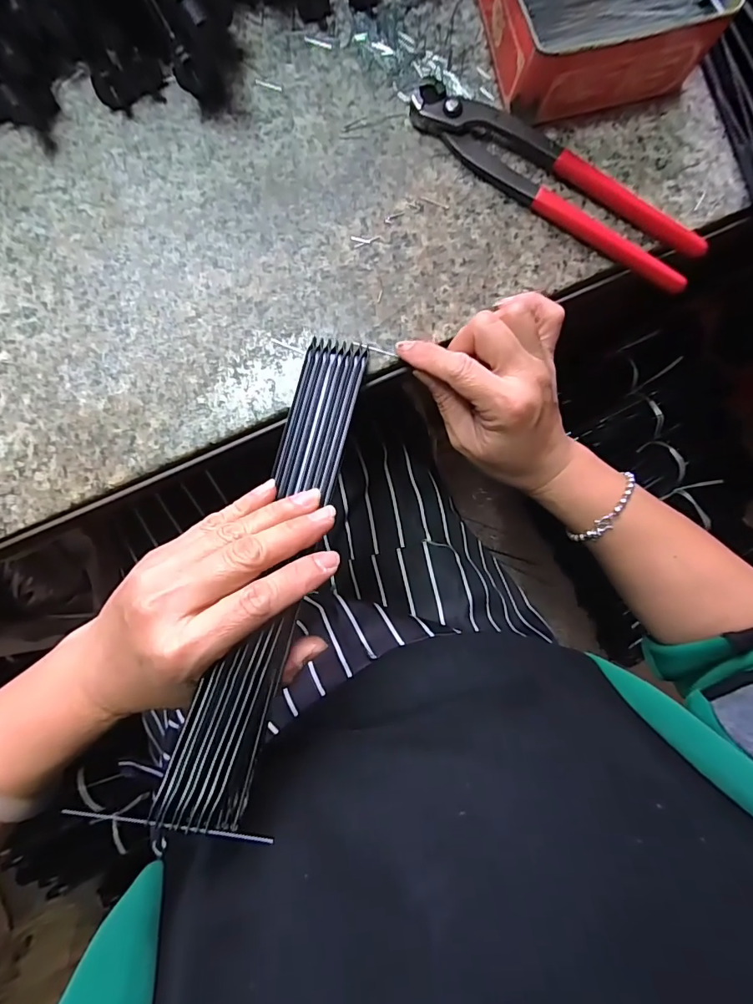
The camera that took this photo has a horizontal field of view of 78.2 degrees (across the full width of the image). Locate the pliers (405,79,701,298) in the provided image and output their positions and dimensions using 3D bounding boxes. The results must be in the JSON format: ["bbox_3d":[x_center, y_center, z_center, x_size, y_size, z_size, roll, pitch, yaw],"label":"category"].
[{"bbox_3d":[0.110,-0.194,0.282,0.192,0.020,0.036,32,89,-2],"label":"pliers"}]

